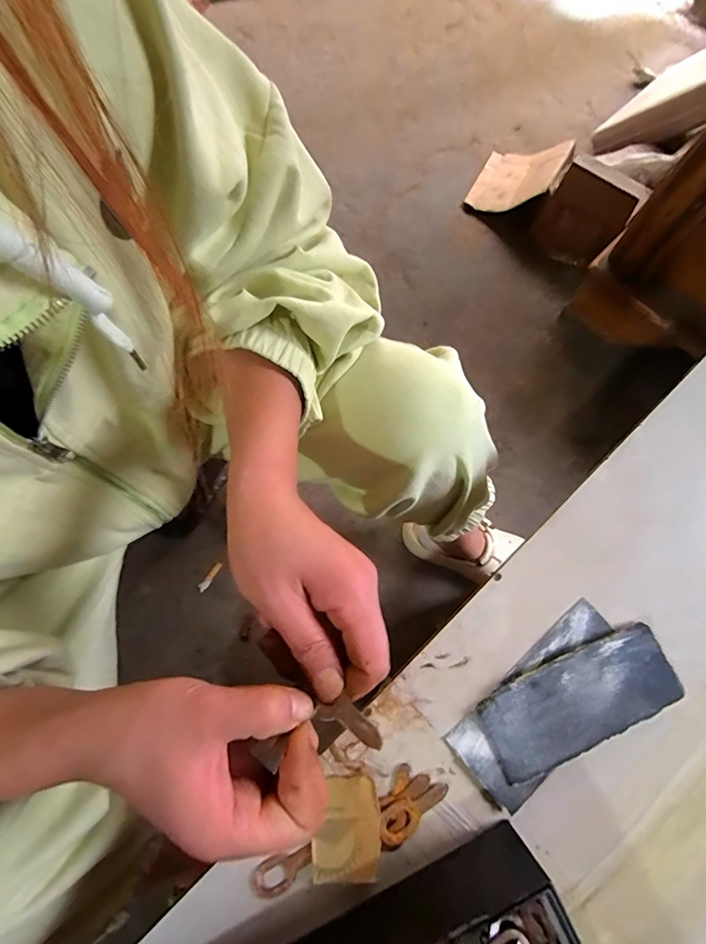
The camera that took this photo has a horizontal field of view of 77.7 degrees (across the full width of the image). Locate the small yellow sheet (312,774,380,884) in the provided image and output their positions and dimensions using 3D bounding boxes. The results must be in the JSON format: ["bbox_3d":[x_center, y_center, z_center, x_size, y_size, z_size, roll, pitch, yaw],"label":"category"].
[{"bbox_3d":[-0.004,0.226,0.278,0.040,0.008,0.055,3,75,0],"label":"small yellow sheet"}]

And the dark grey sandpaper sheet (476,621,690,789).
[{"bbox_3d":[0.154,0.155,0.299,0.134,0.007,0.055,-22,76,-7],"label":"dark grey sandpaper sheet"}]

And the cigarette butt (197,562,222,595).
[{"bbox_3d":[-0.246,0.181,0.751,0.014,0.004,0.062,38,93,9],"label":"cigarette butt"}]

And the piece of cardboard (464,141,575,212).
[{"bbox_3d":[0.360,-0.636,0.941,0.195,0.027,0.168,18,76,38],"label":"piece of cardboard"}]

